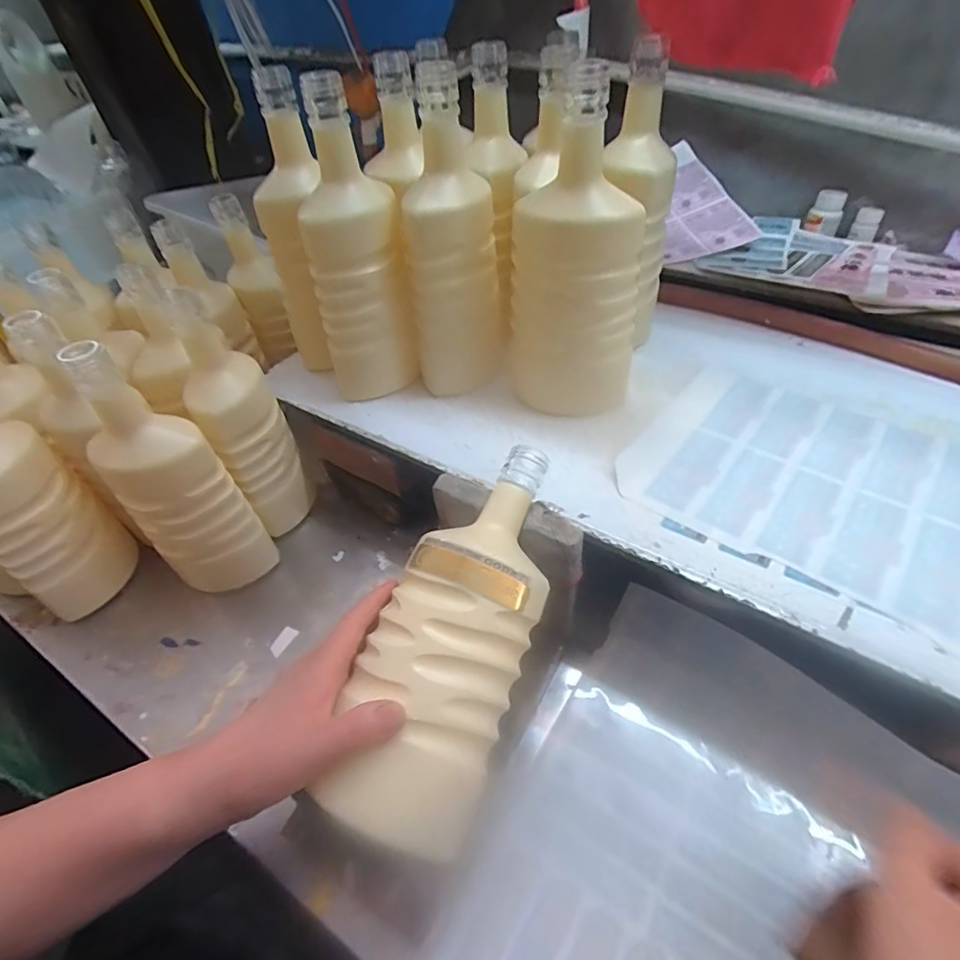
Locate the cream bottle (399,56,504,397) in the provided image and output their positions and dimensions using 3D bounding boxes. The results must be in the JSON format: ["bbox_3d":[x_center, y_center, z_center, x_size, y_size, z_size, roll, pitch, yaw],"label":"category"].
[{"bbox_3d":[-0.024,-0.208,0.459,0.076,0.236,0.103,-3,50,4],"label":"cream bottle"}]

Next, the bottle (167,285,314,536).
[{"bbox_3d":[-0.223,-0.054,0.500,0.066,0.240,0.073,-26,52,-15],"label":"bottle"}]

